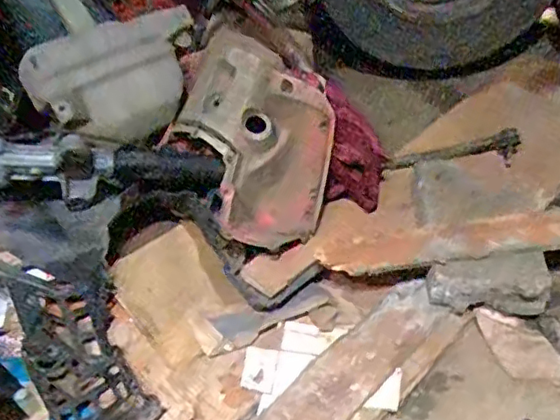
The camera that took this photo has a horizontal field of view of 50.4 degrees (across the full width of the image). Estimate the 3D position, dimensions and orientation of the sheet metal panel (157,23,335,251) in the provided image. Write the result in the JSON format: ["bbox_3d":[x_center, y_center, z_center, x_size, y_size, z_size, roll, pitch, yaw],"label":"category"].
[{"bbox_3d":[-0.034,-0.113,0.972,0.279,0.051,0.311,26,90,-2],"label":"sheet metal panel"}]

